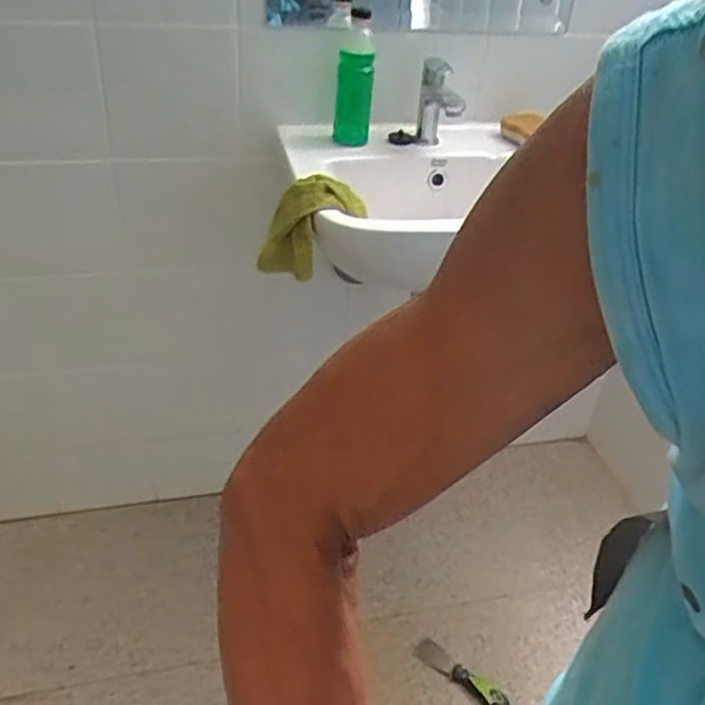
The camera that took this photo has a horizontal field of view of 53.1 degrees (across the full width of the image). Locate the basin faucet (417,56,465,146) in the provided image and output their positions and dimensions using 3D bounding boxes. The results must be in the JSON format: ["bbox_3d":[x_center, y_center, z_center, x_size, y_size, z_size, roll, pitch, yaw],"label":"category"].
[{"bbox_3d":[0.135,-0.375,1.092,0.046,0.129,0.124,1,35,-6],"label":"basin faucet"}]

